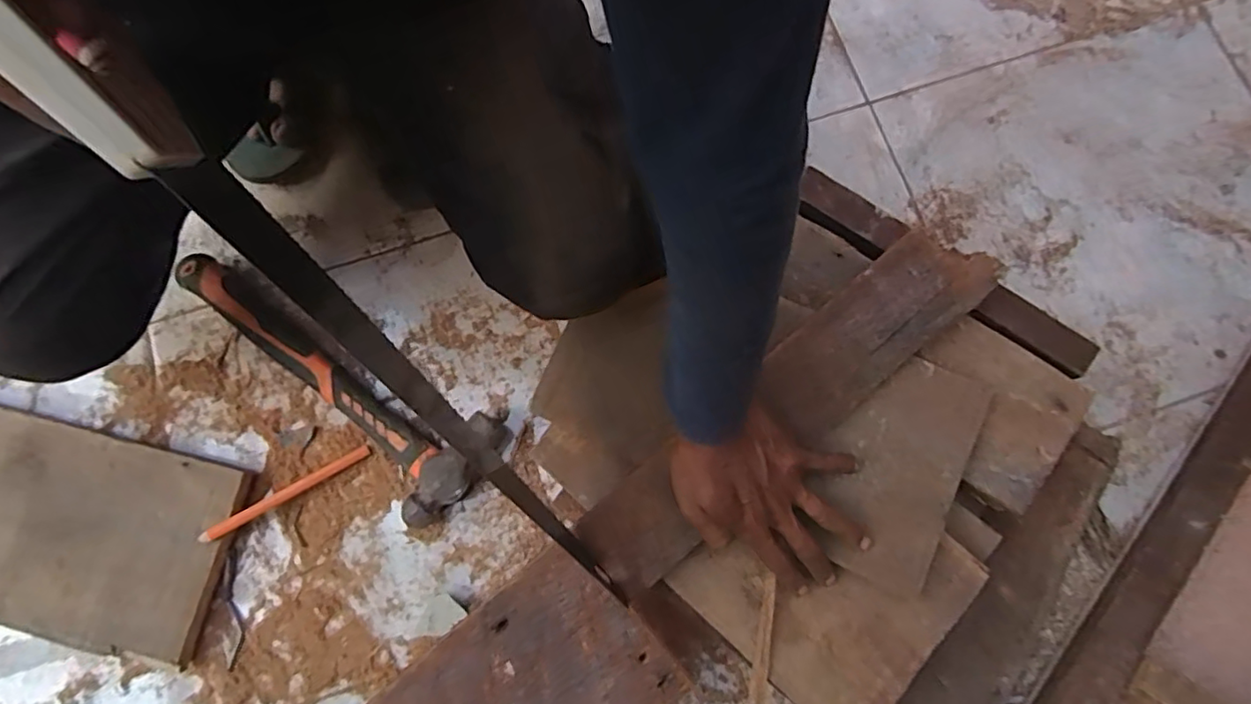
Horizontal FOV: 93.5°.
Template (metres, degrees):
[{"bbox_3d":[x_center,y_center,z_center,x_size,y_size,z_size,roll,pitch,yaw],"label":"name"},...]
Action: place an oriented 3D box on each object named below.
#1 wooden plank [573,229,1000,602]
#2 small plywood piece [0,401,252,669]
[{"bbox_3d":[0.131,0.039,0.481,0.395,0.029,0.076,-39,81,-4],"label":"wooden plank"},{"bbox_3d":[-0.538,0.156,0.548,0.337,0.027,0.180,12,80,3],"label":"small plywood piece"}]

